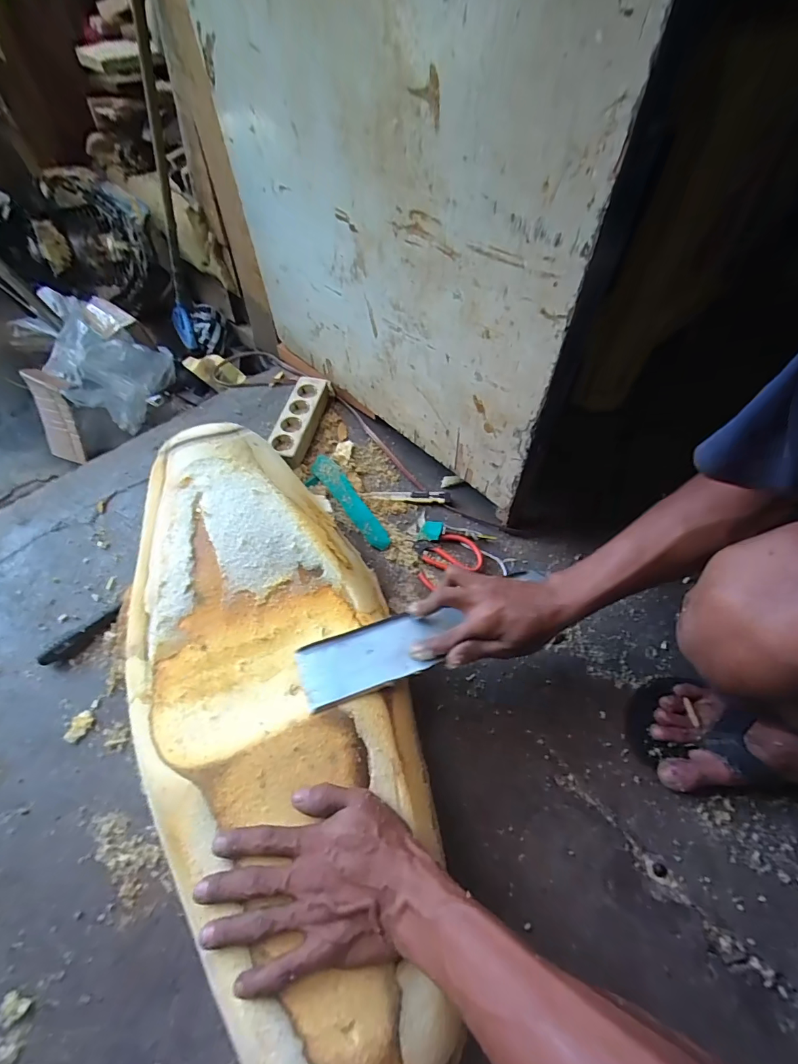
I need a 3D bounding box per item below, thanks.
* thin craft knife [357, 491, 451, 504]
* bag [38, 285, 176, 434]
[{"bbox_3d":[0.011,-0.062,0.712,0.148,0.007,0.024,4,57,1],"label":"thin craft knife"},{"bbox_3d":[-0.638,-0.389,0.948,0.185,0.186,0.283,-8,57,-7],"label":"bag"}]

